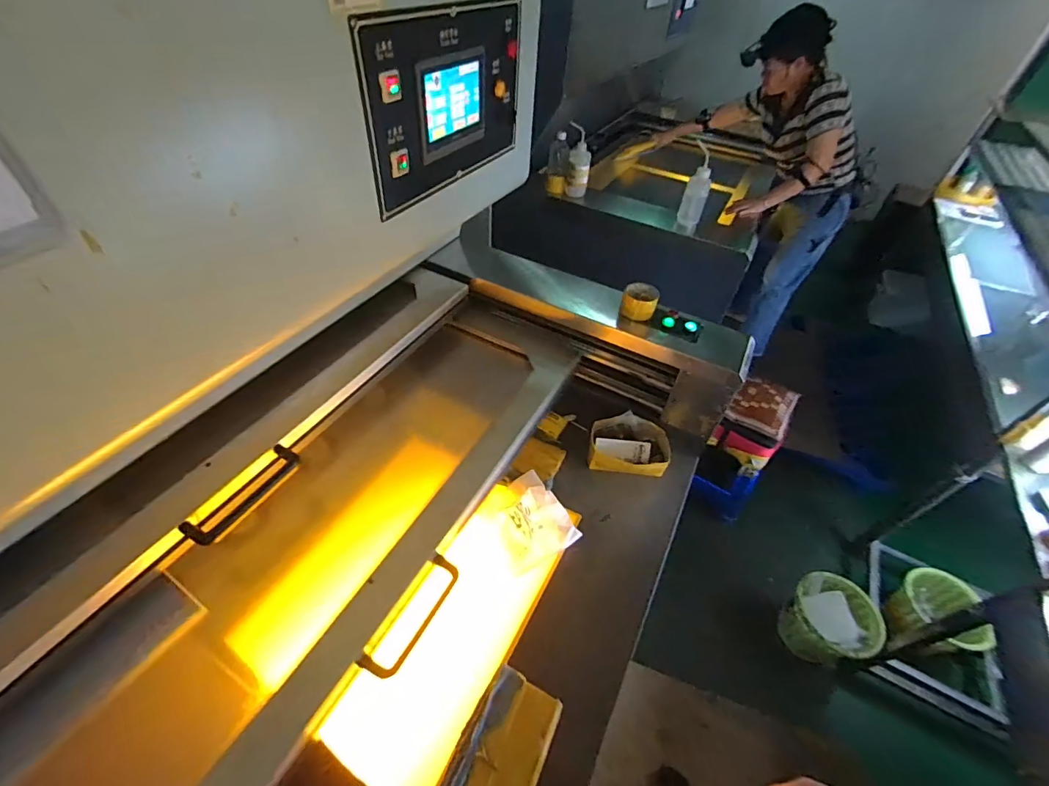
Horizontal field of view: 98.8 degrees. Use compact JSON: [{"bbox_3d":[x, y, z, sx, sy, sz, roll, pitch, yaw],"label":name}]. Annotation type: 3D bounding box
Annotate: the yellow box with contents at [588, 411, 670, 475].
[{"bbox_3d":[0.267,0.136,1.149,0.192,0.094,0.136,6,46,-1],"label":"yellow box with contents"}]

